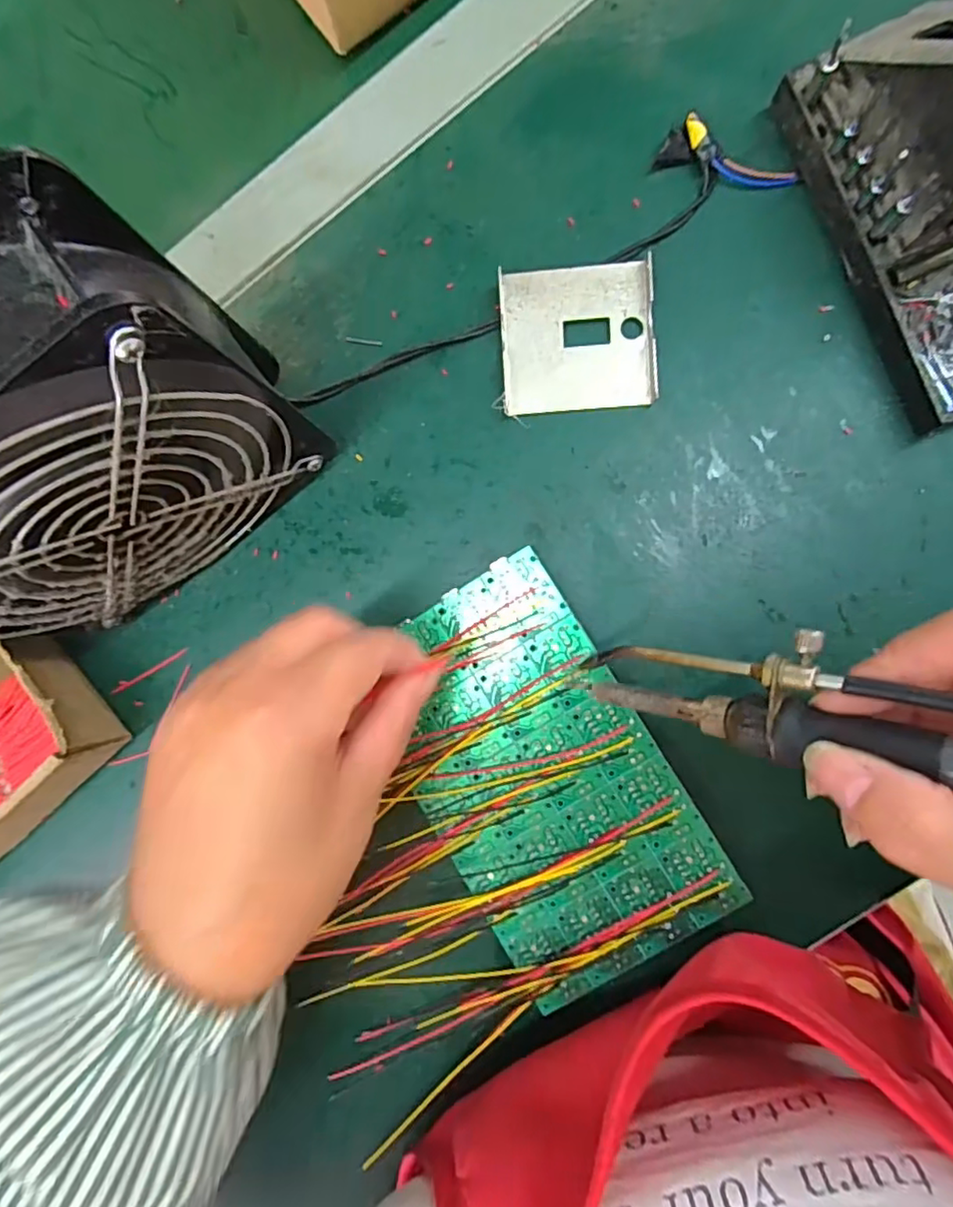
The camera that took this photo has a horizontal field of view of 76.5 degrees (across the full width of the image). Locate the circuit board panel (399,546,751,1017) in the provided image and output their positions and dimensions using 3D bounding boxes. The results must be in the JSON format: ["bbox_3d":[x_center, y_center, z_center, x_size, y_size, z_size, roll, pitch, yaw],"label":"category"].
[{"bbox_3d":[0.028,0.076,0.266,0.099,0.014,0.172,-32,85,5],"label":"circuit board panel"}]

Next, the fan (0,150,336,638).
[{"bbox_3d":[-0.144,-0.051,0.226,0.149,0.152,0.064,-33,85,5],"label":"fan"}]

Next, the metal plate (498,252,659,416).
[{"bbox_3d":[0.046,-0.122,0.276,0.068,0.009,0.064,-2,88,7],"label":"metal plate"}]

